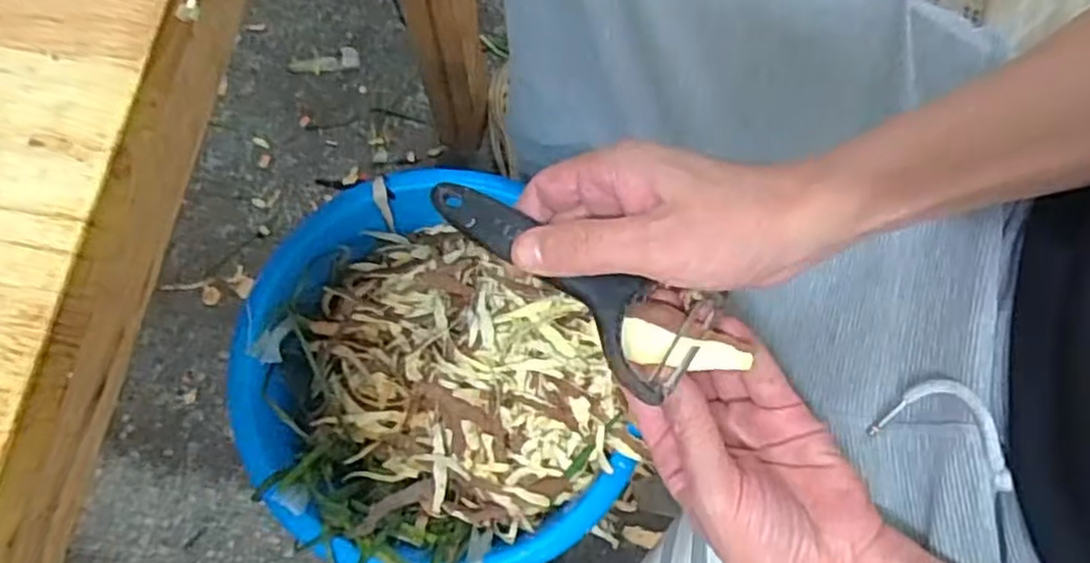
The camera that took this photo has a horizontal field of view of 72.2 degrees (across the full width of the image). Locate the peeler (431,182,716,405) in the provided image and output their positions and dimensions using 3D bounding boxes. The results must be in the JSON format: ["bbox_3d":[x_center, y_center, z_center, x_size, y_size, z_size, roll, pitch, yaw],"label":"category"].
[{"bbox_3d":[0.006,-0.004,0.342,0.140,0.026,0.052,34,78,14],"label":"peeler"}]

